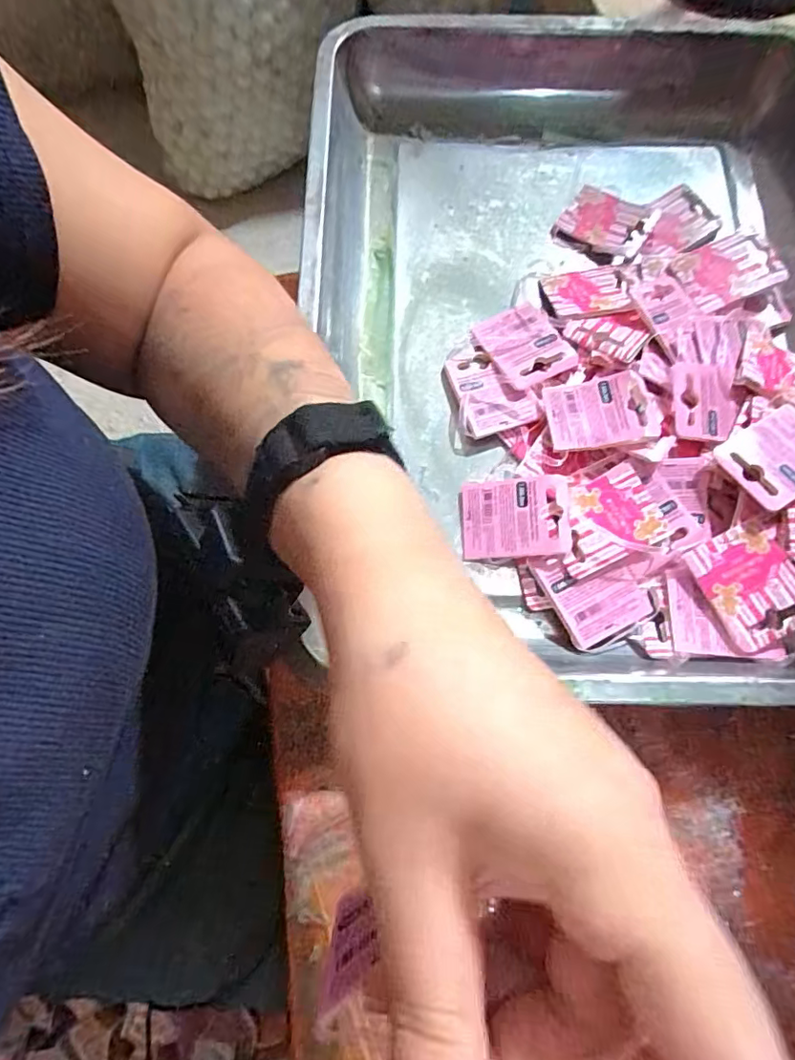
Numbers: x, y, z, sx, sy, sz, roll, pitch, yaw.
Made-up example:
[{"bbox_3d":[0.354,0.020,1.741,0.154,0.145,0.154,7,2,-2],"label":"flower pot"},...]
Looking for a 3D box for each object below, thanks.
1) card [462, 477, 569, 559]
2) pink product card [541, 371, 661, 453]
[{"bbox_3d":[0.067,-0.007,0.303,0.059,0.004,0.046,-3,75,13],"label":"card"},{"bbox_3d":[0.120,-0.070,0.310,0.061,0.009,0.045,-6,74,-2],"label":"pink product card"}]

